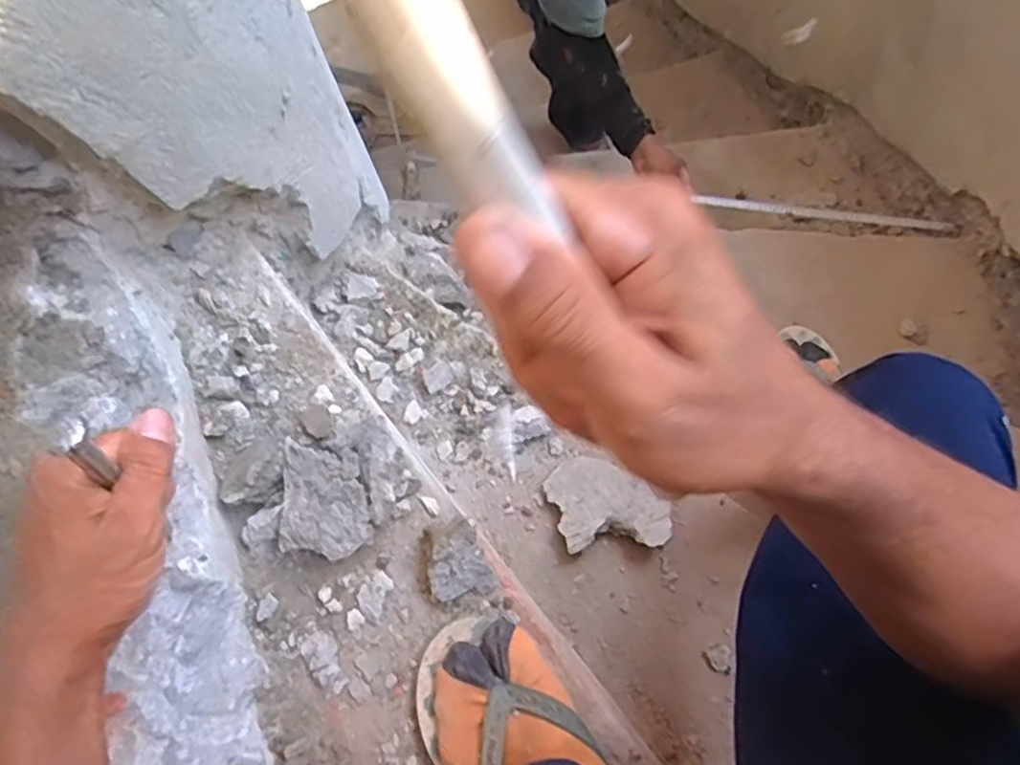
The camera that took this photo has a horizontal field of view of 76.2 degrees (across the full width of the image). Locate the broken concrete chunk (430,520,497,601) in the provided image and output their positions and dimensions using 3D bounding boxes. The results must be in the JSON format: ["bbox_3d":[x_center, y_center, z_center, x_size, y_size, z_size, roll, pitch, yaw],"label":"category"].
[{"bbox_3d":[-0.044,0.151,0.532,0.048,0.030,0.058,-22,77,-4],"label":"broken concrete chunk"}]

